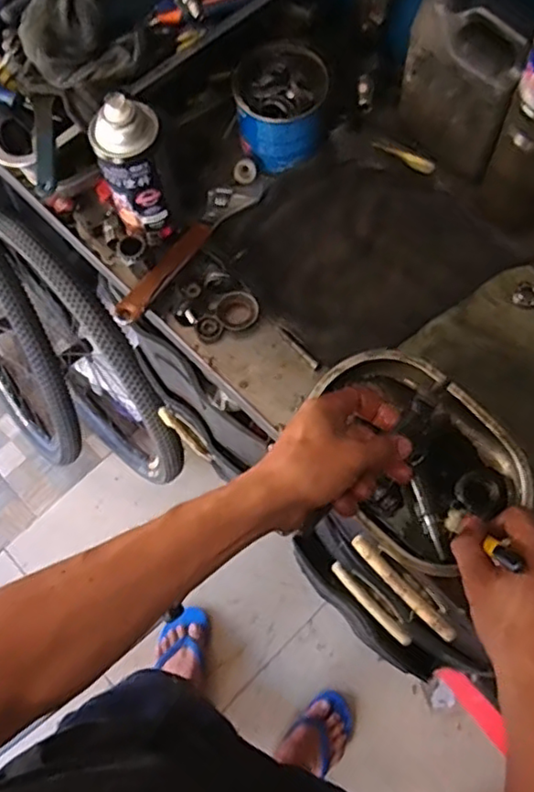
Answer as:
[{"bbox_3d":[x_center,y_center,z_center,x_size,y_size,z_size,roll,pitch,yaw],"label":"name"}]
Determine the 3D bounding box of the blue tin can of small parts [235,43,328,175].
[{"bbox_3d":[0.015,-0.320,0.701,0.095,0.099,0.091,0,70,1],"label":"blue tin can of small parts"}]

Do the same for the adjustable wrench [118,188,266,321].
[{"bbox_3d":[-0.090,-0.167,0.684,0.041,0.023,0.223,35,75,13],"label":"adjustable wrench"}]

